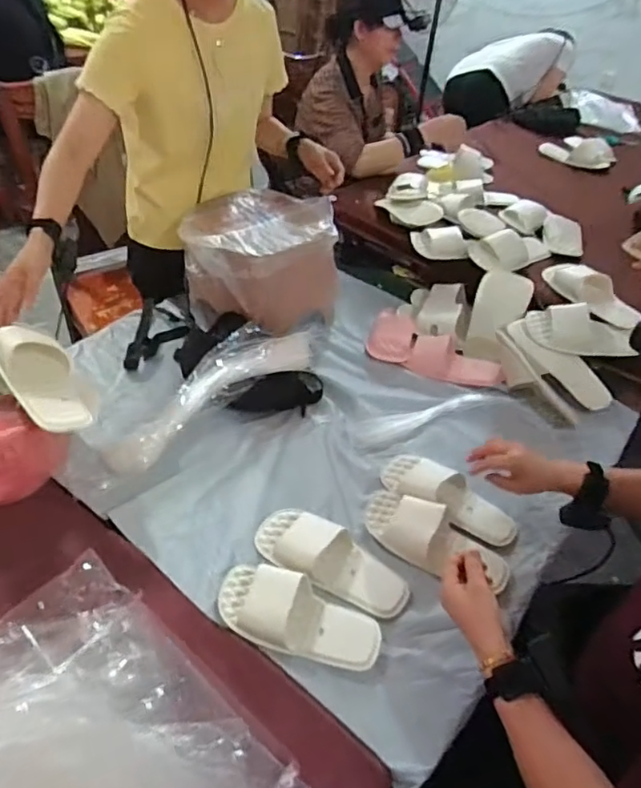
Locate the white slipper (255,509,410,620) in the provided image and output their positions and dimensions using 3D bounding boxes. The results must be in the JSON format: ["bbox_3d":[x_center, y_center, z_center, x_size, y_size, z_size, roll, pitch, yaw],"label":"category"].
[{"bbox_3d":[0.018,0.238,0.873,0.247,0.049,0.102,22,44,17],"label":"white slipper"}]

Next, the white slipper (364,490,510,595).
[{"bbox_3d":[0.175,0.218,0.901,0.242,0.064,0.097,27,46,21],"label":"white slipper"}]

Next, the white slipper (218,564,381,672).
[{"bbox_3d":[-0.031,0.302,0.802,0.224,0.052,0.095,13,42,6],"label":"white slipper"}]

